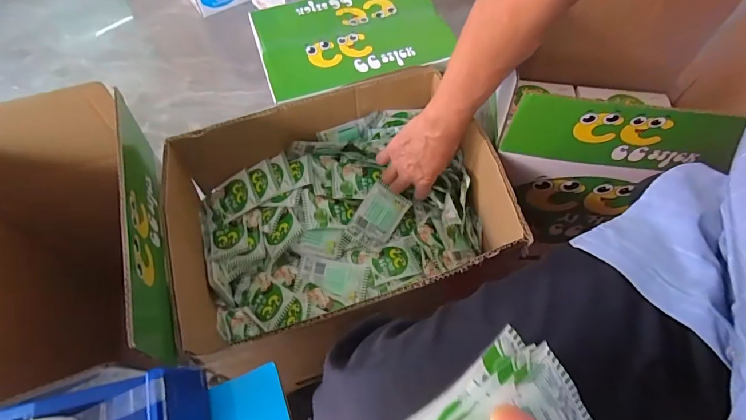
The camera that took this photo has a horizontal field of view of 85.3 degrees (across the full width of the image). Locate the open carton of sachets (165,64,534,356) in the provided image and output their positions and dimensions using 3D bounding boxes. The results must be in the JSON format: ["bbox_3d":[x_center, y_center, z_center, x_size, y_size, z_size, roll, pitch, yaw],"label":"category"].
[{"bbox_3d":[-0.054,0.015,0.584,0.437,0.179,0.305,-17,62,-9],"label":"open carton of sachets"}]

